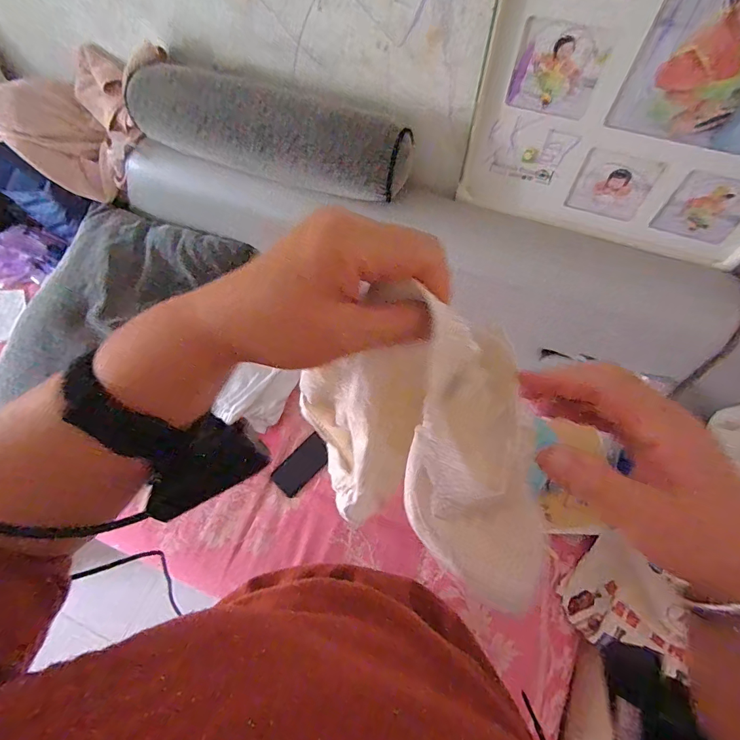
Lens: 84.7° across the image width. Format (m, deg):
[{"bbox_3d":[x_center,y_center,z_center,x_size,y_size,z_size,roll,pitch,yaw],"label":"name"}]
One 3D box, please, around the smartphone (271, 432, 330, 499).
[{"bbox_3d":[-0.155,0.218,0.937,0.075,0.008,0.141,41,71,18],"label":"smartphone"}]

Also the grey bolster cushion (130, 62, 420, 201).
[{"bbox_3d":[-0.208,-0.513,0.835,0.598,0.141,0.177,25,66,12],"label":"grey bolster cushion"}]

